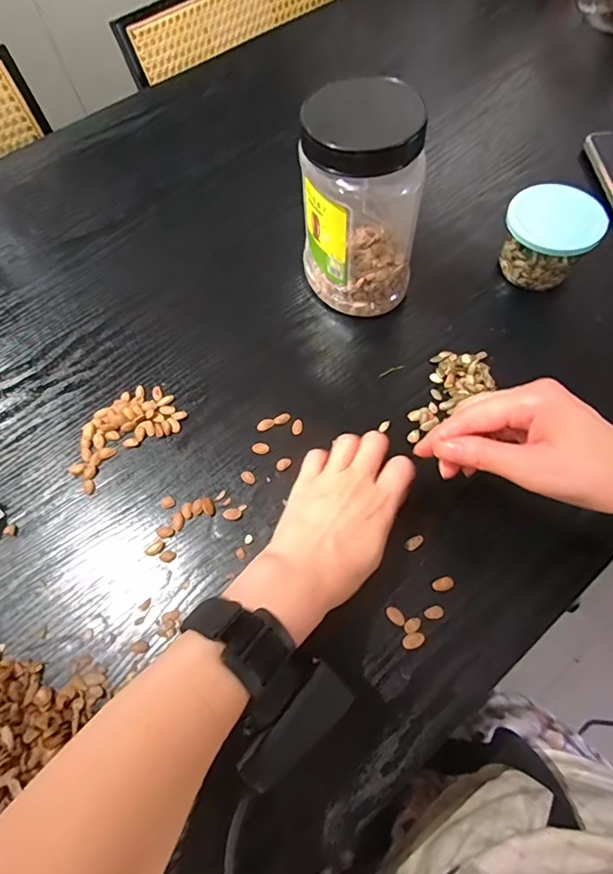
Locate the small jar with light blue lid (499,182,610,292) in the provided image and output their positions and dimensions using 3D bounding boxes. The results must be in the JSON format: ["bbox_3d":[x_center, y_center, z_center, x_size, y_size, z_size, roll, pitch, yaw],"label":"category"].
[{"bbox_3d":[0.224,-0.184,0.447,0.079,0.064,0.072,-1,64,2],"label":"small jar with light blue lid"}]

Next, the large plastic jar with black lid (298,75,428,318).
[{"bbox_3d":[0.045,-0.202,0.410,0.095,0.163,0.113,-1,64,2],"label":"large plastic jar with black lid"}]

